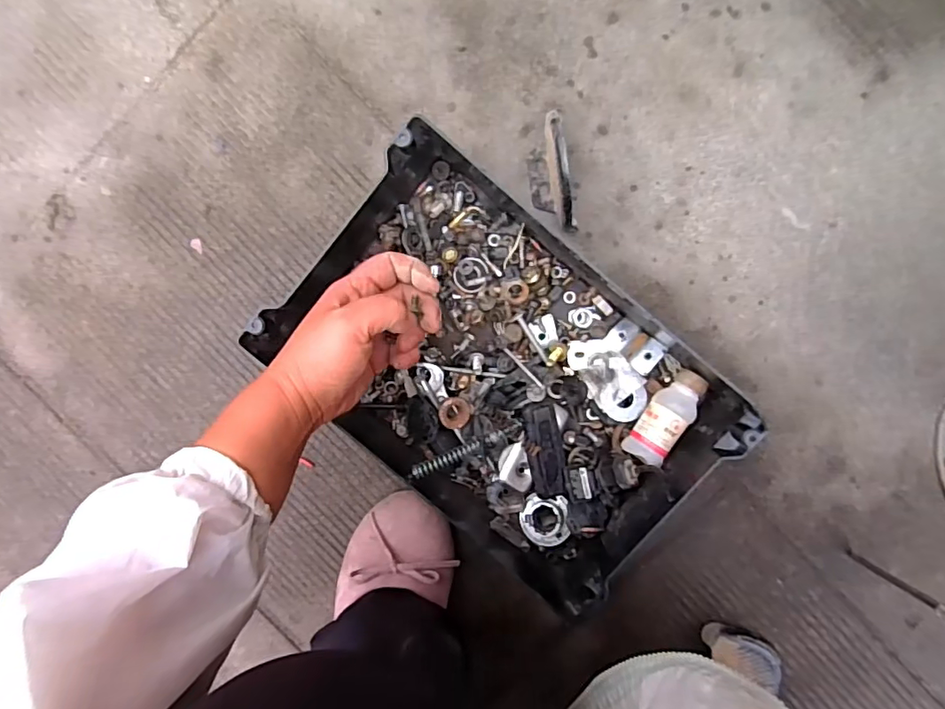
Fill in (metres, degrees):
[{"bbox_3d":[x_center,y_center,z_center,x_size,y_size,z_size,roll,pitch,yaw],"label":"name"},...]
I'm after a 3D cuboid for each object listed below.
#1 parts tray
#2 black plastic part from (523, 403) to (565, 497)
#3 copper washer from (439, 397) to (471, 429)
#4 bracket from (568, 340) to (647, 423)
[{"bbox_3d":[0.015,0.023,0.436,0.329,0.079,0.235,40,97,-1],"label":"parts tray"},{"bbox_3d":[0.060,0.078,0.443,0.027,0.014,0.077,-10,94,3],"label":"black plastic part"},{"bbox_3d":[-0.015,0.048,0.442,0.025,0.009,0.025,-7,92,-13],"label":"copper washer"},{"bbox_3d":[0.114,0.019,0.445,0.040,0.015,0.076,-35,92,6],"label":"bracket"}]

